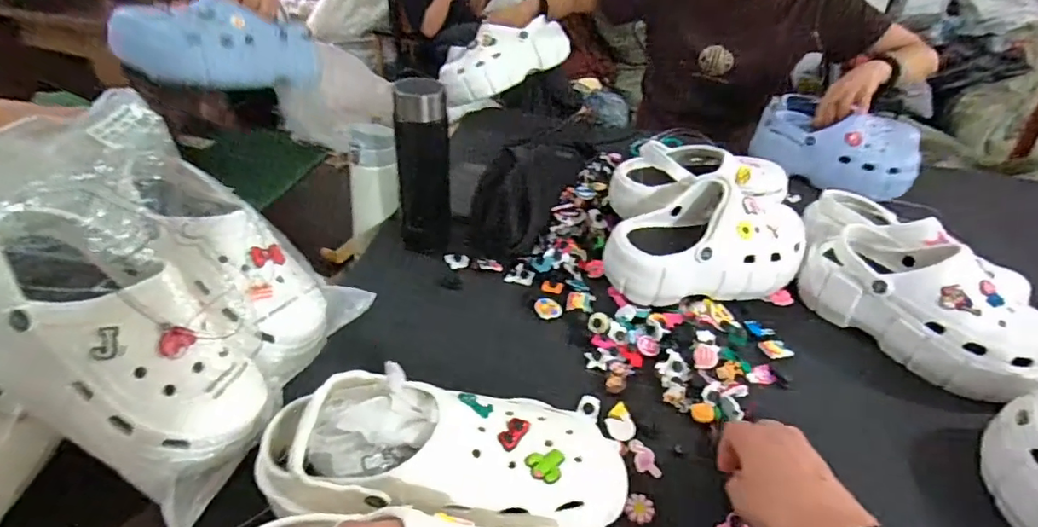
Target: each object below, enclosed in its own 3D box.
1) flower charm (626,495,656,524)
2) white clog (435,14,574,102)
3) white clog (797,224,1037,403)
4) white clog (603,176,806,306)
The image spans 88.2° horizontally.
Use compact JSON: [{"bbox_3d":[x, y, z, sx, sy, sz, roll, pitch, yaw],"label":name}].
[{"bbox_3d":[0.100,0.203,0.444,0.022,0.006,0.023,3,37,-2],"label":"flower charm"},{"bbox_3d":[-0.036,-0.396,1.015,0.263,0.092,0.100,-26,43,-6],"label":"white clog"},{"bbox_3d":[0.449,0.044,0.595,0.119,0.097,0.251,-21,44,-30],"label":"white clog"},{"bbox_3d":[0.227,-0.027,0.648,0.247,0.107,0.107,-4,38,-10],"label":"white clog"}]

